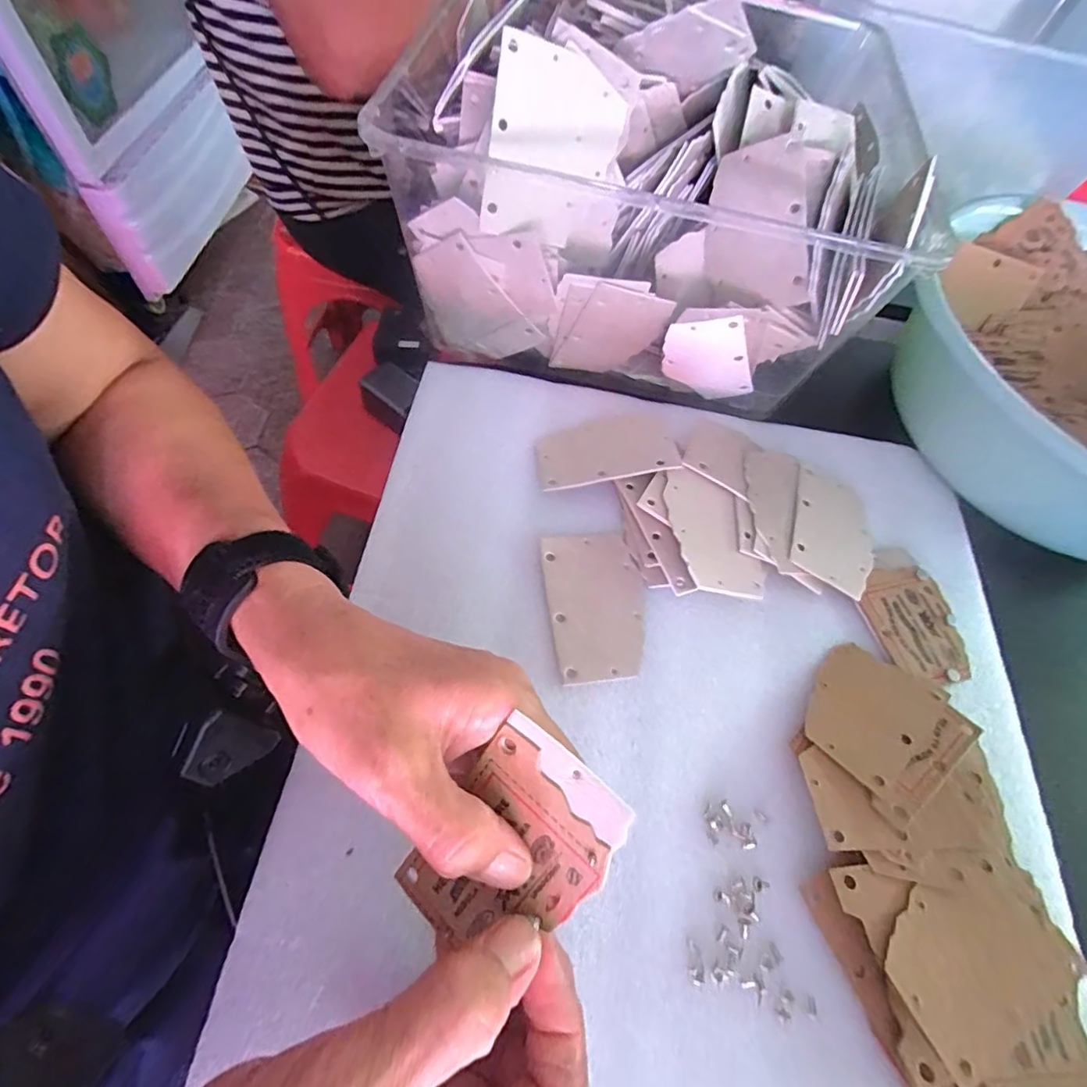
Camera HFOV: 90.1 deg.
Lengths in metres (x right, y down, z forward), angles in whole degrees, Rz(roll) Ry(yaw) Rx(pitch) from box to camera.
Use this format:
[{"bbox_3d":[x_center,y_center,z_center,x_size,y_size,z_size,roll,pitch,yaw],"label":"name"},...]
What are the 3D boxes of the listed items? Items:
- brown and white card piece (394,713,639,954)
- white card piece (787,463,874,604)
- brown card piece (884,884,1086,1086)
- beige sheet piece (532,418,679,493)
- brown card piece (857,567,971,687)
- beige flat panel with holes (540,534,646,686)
[{"bbox_3d":[-0.012,0.106,0.186,0.053,0.004,0.083,38,101,16],"label":"brown and white card piece"},{"bbox_3d":[0.179,-0.010,0.337,0.054,0.004,0.085,27,56,-7],"label":"white card piece"},{"bbox_3d":[0.179,0.170,0.224,0.078,0.004,0.053,-19,61,-19],"label":"brown card piece"},{"bbox_3d":[0.038,-0.060,0.343,0.086,0.007,0.055,-8,51,-1],"label":"beige sheet piece"},{"bbox_3d":[0.216,0.047,0.317,0.052,0.004,0.070,-13,65,-13],"label":"brown card piece"},{"bbox_3d":[0.031,0.033,0.302,0.054,0.006,0.083,-5,62,-10],"label":"beige flat panel with holes"}]

